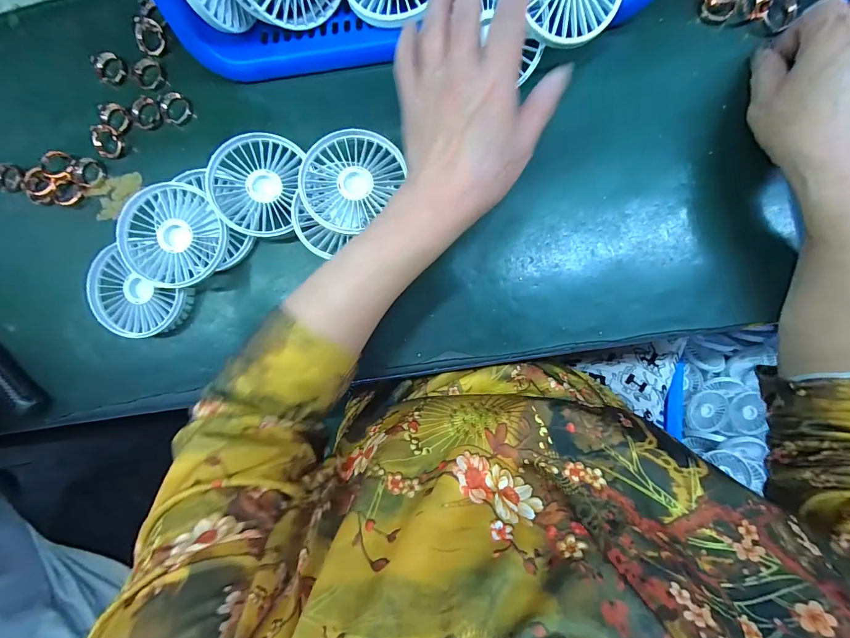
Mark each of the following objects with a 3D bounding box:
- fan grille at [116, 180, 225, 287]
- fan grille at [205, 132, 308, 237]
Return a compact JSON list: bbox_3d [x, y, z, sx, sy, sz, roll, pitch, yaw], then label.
[{"bbox_3d":[-0.217,-0.073,0.321,0.087,0.029,0.086,0,89,8],"label":"fan grille"},{"bbox_3d":[-0.147,-0.117,0.321,0.073,0.016,0.087,11,88,-4],"label":"fan grille"}]

